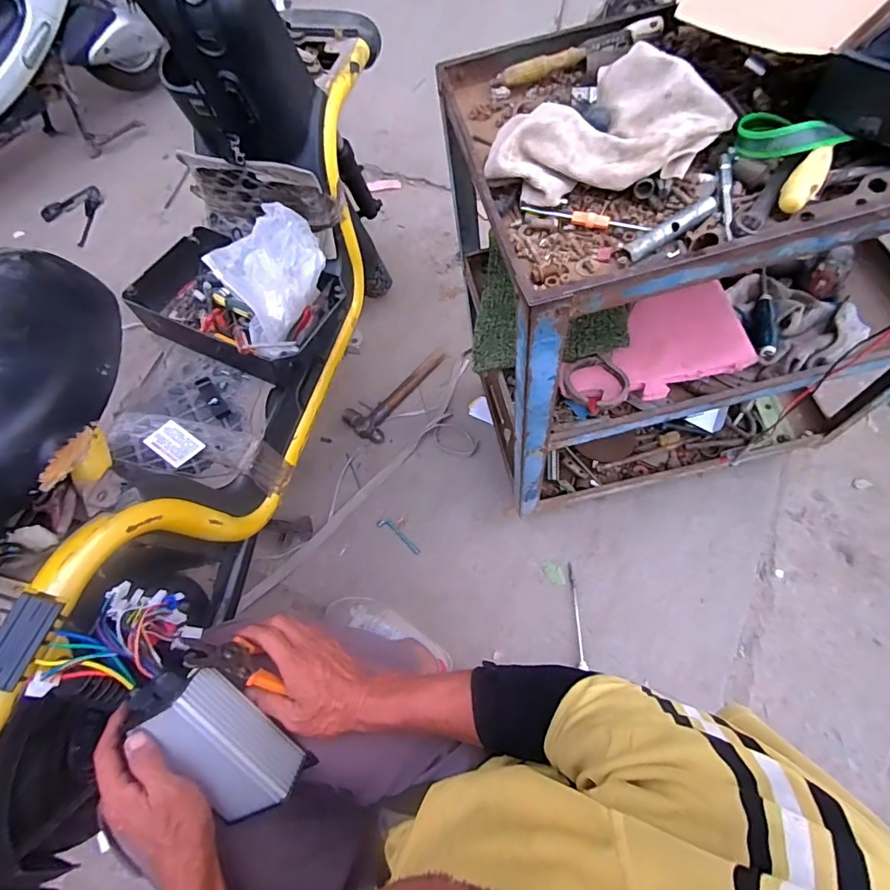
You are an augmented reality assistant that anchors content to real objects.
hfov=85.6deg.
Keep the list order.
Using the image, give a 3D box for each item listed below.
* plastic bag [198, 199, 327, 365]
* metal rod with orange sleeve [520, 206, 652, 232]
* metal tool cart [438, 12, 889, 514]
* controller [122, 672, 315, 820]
[{"bbox_3d":[-0.265,-0.259,0.759,0.101,0.132,0.198,18,65,12],"label":"plastic bag"},{"bbox_3d":[0.144,-0.234,0.496,0.130,0.013,0.011,17,65,11],"label":"metal rod with orange sleeve"},{"bbox_3d":[0.372,-0.236,0.774,0.661,0.669,0.397,-11,63,-3],"label":"metal tool cart"},{"bbox_3d":[-0.213,0.284,0.458,0.171,0.043,0.079,45,70,-10],"label":"controller"}]

